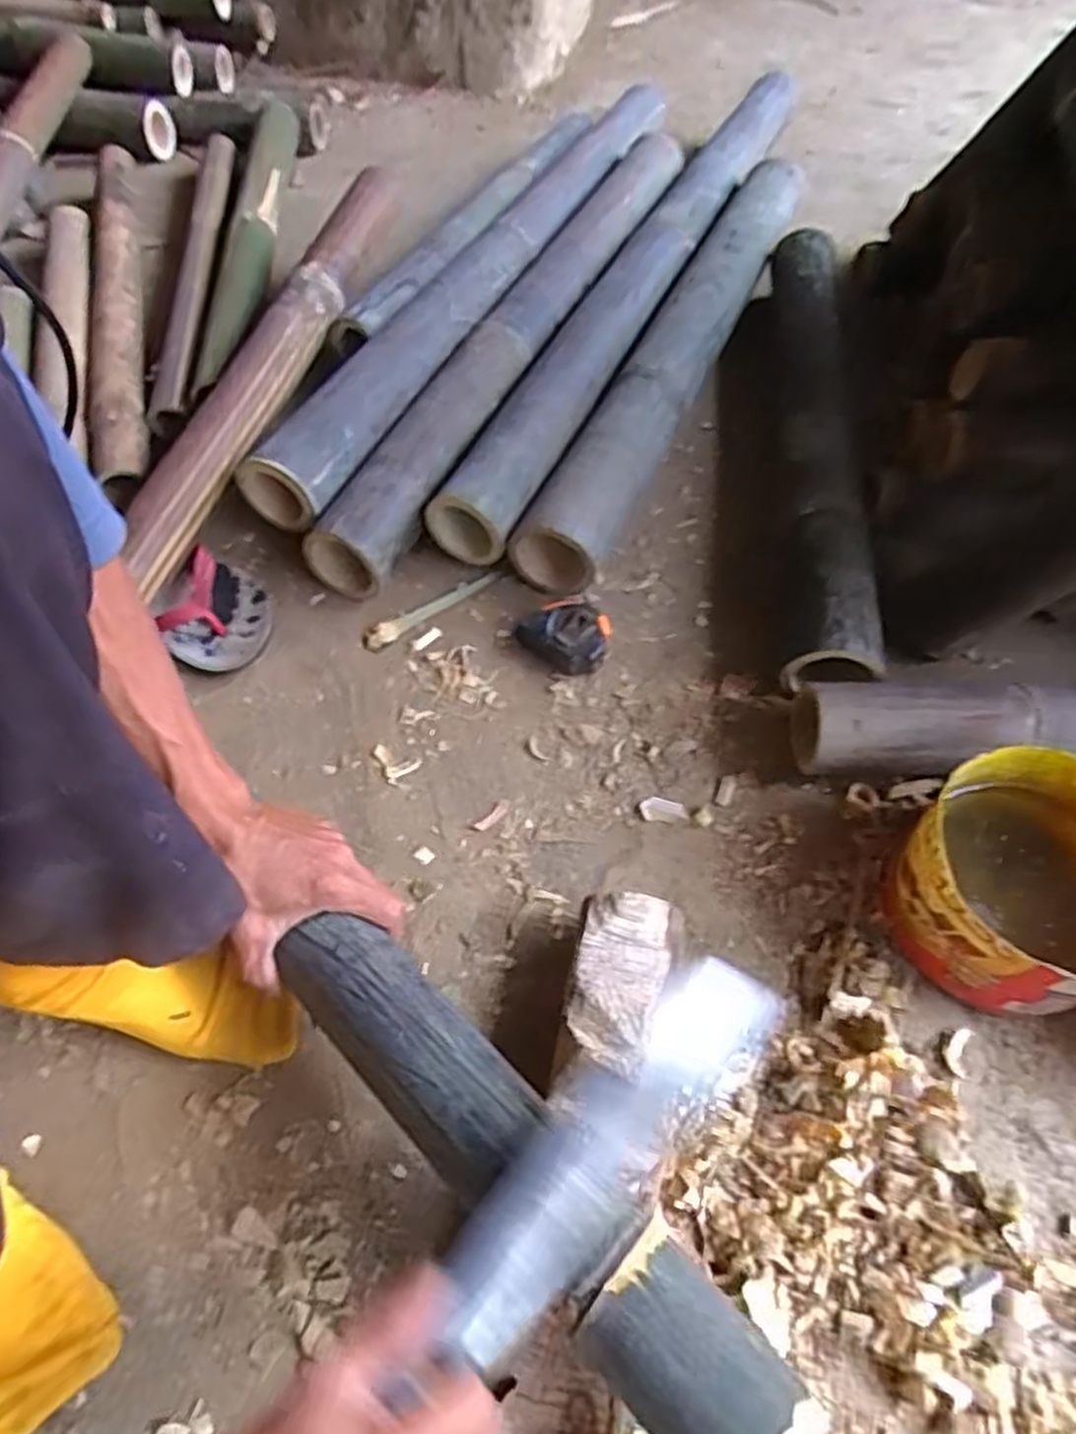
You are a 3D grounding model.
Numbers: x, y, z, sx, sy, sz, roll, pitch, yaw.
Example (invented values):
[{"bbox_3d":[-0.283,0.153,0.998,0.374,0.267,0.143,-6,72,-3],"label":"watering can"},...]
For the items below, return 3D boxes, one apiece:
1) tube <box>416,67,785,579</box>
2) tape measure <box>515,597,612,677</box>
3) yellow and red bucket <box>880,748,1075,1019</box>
[{"bbox_3d":[0.127,-0.509,0.941,0.097,0.110,0.900,22,59,14],"label":"tube"},{"bbox_3d":[0.026,-0.072,0.691,0.081,0.038,0.061,39,65,22],"label":"tape measure"},{"bbox_3d":[0.319,0.113,0.516,0.147,0.100,0.144,0,57,0],"label":"yellow and red bucket"}]

